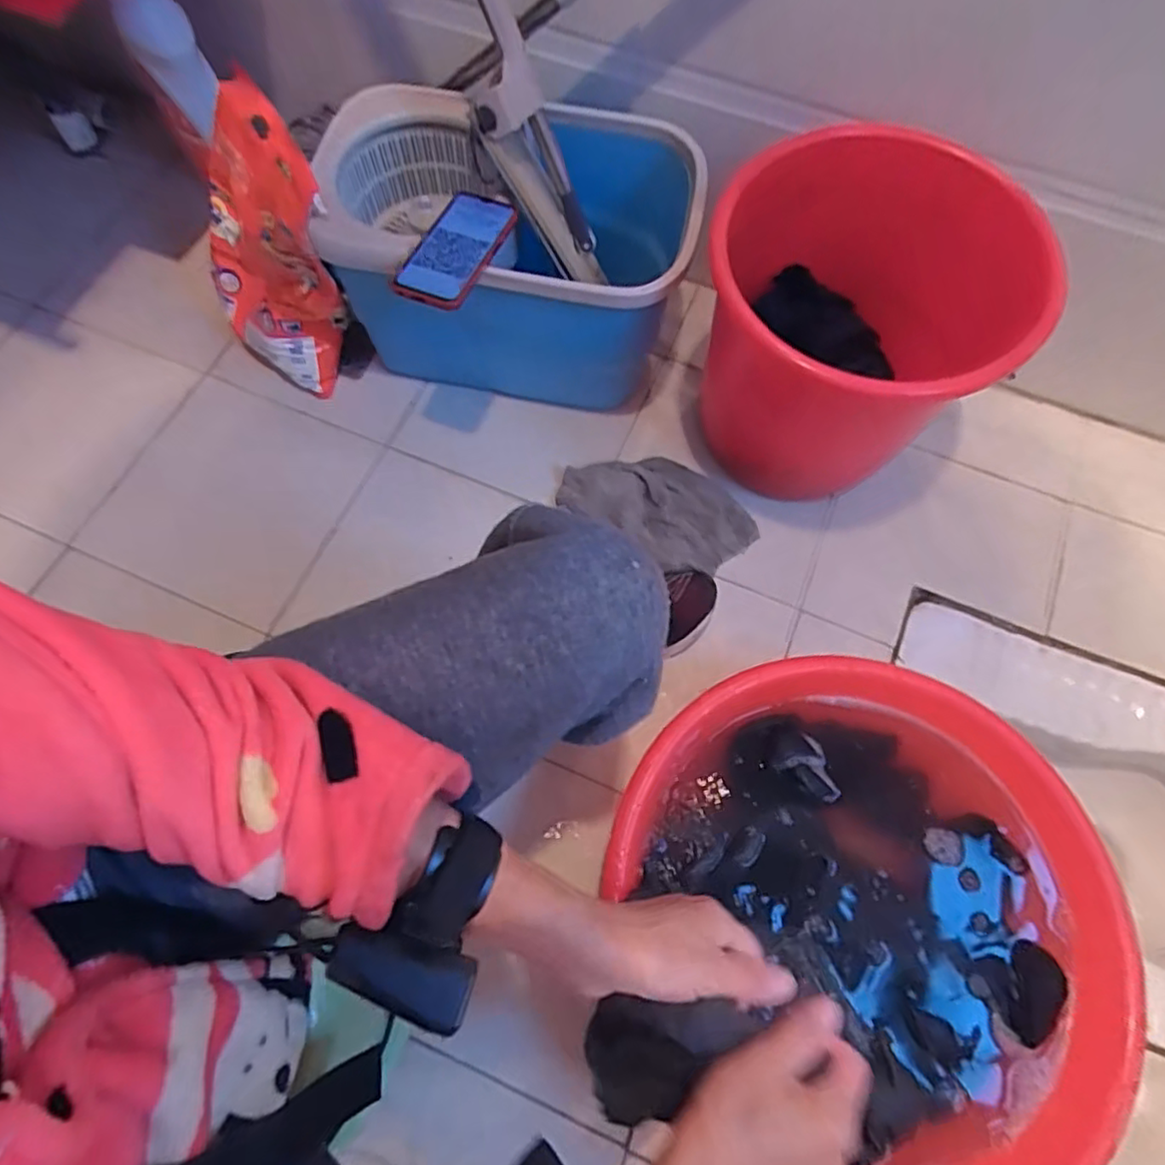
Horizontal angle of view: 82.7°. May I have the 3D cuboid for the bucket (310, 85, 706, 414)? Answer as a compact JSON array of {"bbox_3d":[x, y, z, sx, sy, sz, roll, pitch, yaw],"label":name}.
[{"bbox_3d":[-0.089,-0.378,0.862,0.439,0.295,0.314,2,68,0],"label":"bucket"}]

